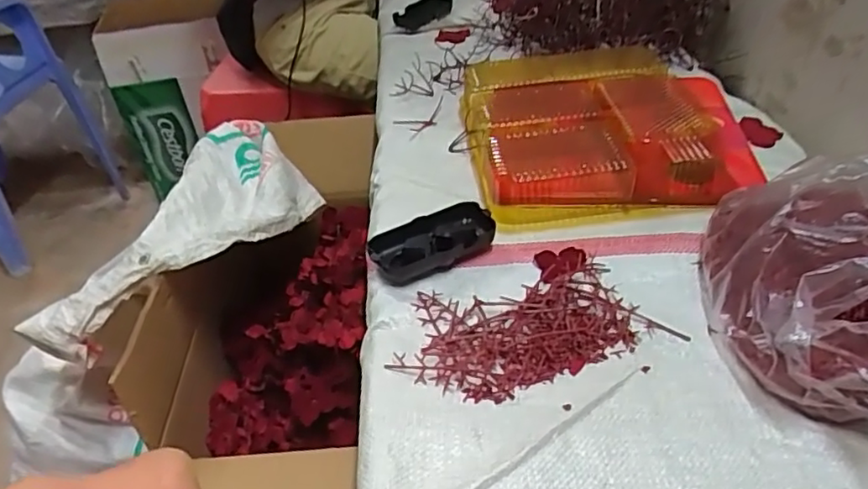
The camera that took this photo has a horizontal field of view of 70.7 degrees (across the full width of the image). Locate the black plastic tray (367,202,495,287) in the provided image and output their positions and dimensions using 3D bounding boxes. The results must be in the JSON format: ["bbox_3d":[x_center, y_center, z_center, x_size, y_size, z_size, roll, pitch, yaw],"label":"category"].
[{"bbox_3d":[0.001,-0.003,0.531,0.108,0.026,0.050,-23,43,-21],"label":"black plastic tray"}]

